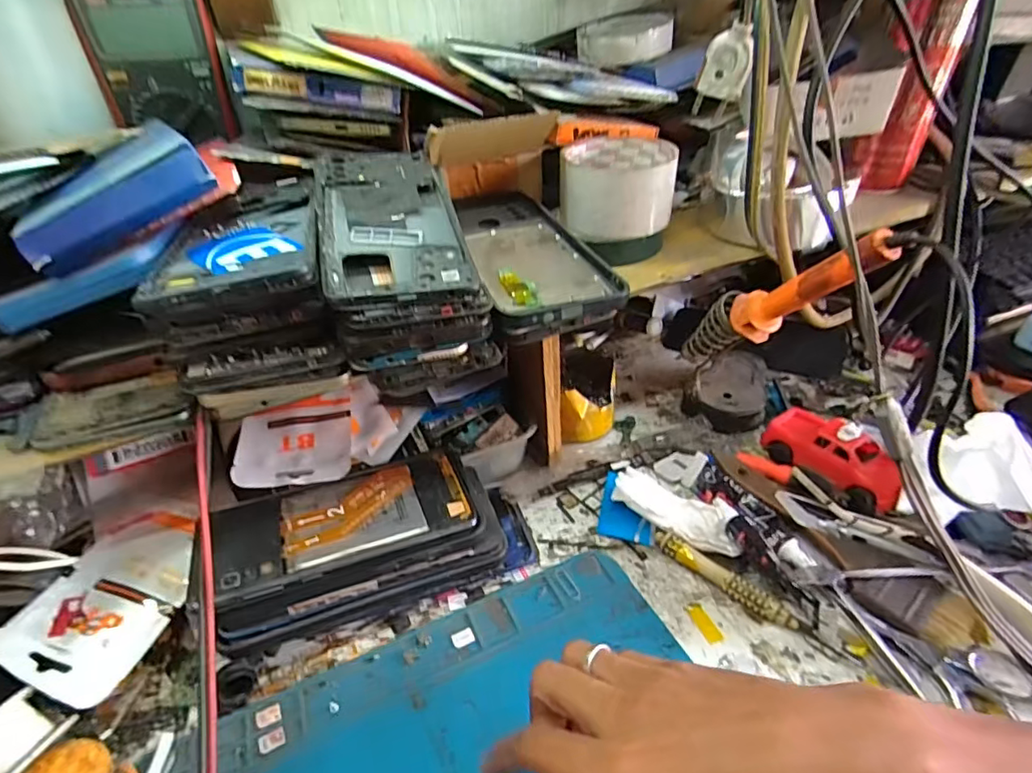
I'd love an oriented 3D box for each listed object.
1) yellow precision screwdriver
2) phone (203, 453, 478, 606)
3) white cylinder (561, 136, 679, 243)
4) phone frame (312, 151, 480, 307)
[{"bbox_3d":[0.141,0.125,0.339,0.015,0.014,0.122,-33,43,-32],"label":"yellow precision screwdriver"},{"bbox_3d":[-0.101,0.078,0.330,0.144,0.014,0.072,-18,37,-16],"label":"phone"},{"bbox_3d":[0.075,-0.147,0.407,0.079,0.051,0.082,1,38,7],"label":"white cylinder"},{"bbox_3d":[-0.070,-0.095,0.303,0.073,0.008,0.158,-7,46,-16],"label":"phone frame"}]

